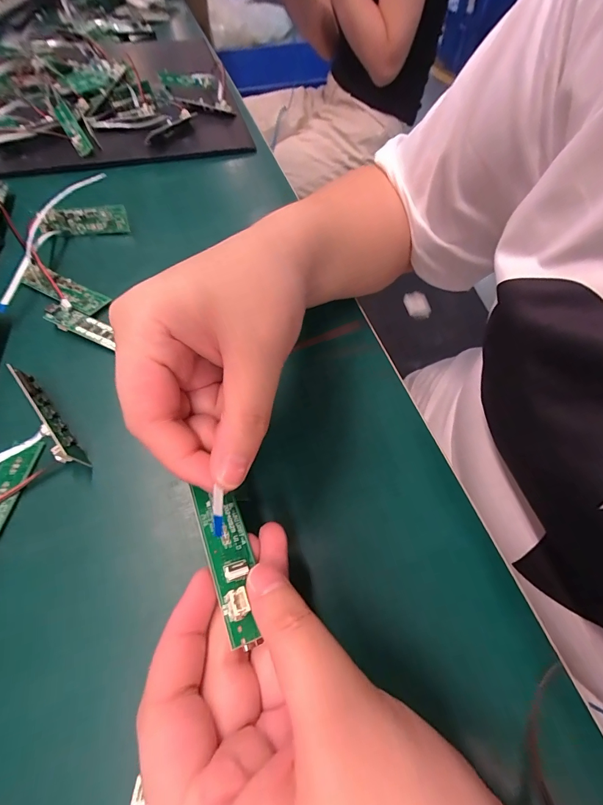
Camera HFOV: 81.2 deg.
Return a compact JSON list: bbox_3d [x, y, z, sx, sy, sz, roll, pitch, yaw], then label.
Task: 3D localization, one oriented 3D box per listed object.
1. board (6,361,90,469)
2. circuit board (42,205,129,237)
[{"bbox_3d":[-0.152,0.009,0.212,0.010,0.022,0.079,-37,64,-21],"label":"board"},{"bbox_3d":[-0.200,-0.166,0.323,0.076,0.022,0.004,-5,34,-4],"label":"circuit board"}]

